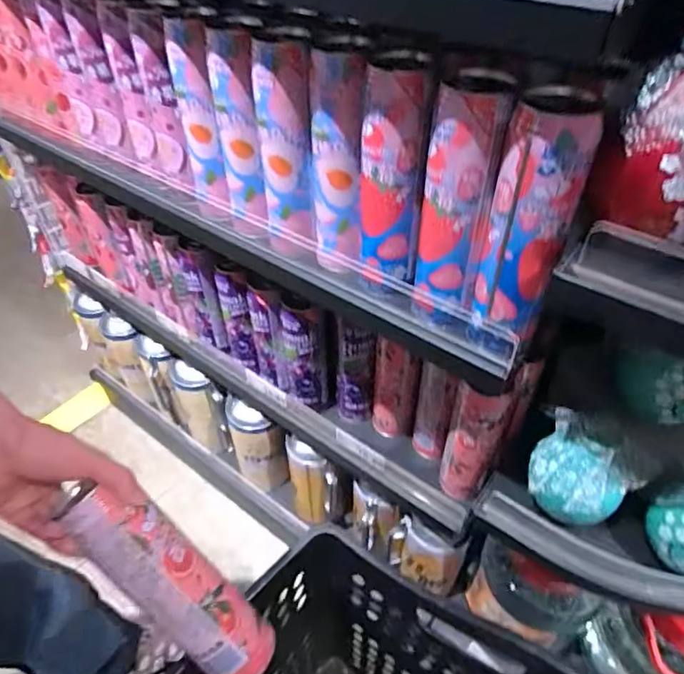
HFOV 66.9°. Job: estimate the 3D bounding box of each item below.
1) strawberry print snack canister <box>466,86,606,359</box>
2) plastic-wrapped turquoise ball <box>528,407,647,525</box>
[{"bbox_3d":[0.151,-0.083,0.433,0.062,0.218,0.059,12,46,13],"label":"strawberry print snack canister"},{"bbox_3d":[0.263,0.156,0.591,0.078,0.113,0.105,-29,51,-25],"label":"plastic-wrapped turquoise ball"}]

